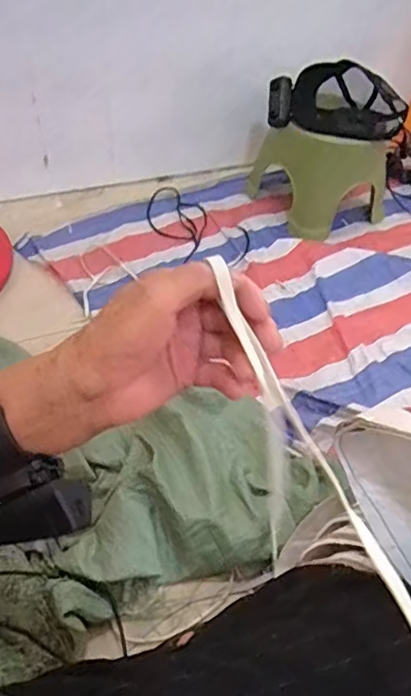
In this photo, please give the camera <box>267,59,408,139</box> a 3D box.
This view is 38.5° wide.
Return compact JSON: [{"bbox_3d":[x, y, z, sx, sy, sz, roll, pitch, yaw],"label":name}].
[{"bbox_3d":[0.311,-0.576,1.391,0.321,0.145,0.098,8,46,3],"label":"camera"}]

